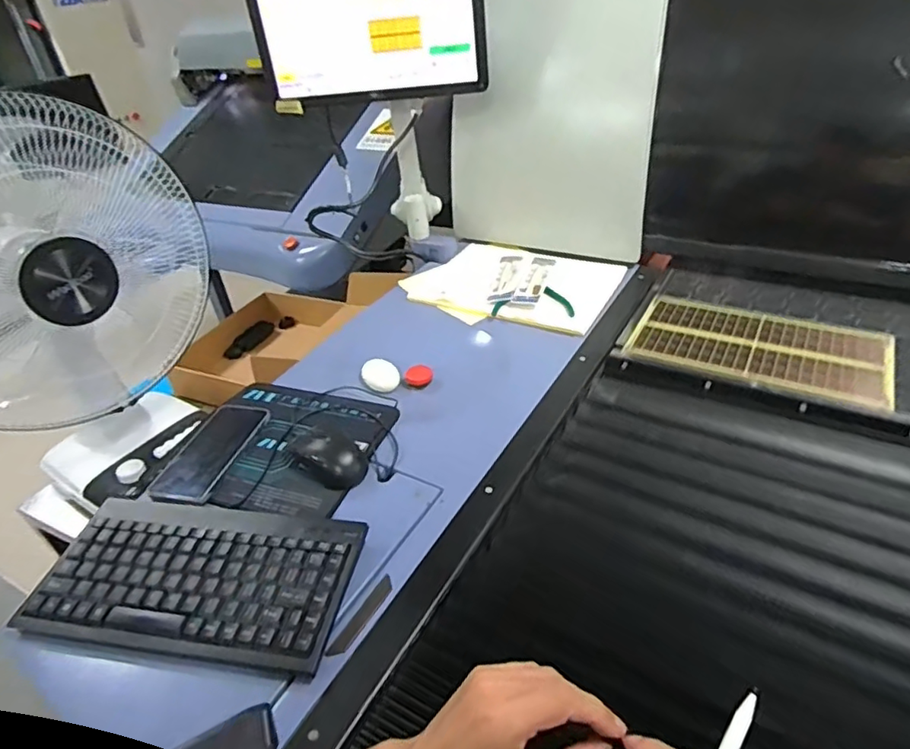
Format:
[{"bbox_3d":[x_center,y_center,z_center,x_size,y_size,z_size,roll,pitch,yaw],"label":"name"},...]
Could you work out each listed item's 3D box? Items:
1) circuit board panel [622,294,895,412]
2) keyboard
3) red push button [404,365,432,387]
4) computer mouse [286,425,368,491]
[{"bbox_3d":[0.421,-0.042,0.812,0.313,0.009,0.181,16,40,28],"label":"circuit board panel"},{"bbox_3d":[-0.239,0.190,0.545,0.283,0.030,0.150,3,36,11],"label":"keyboard"},{"bbox_3d":[-0.052,0.002,0.842,0.039,0.014,0.039,-4,35,3],"label":"red push button"},{"bbox_3d":[-0.147,0.088,0.672,0.108,0.030,0.059,27,46,38],"label":"computer mouse"}]

